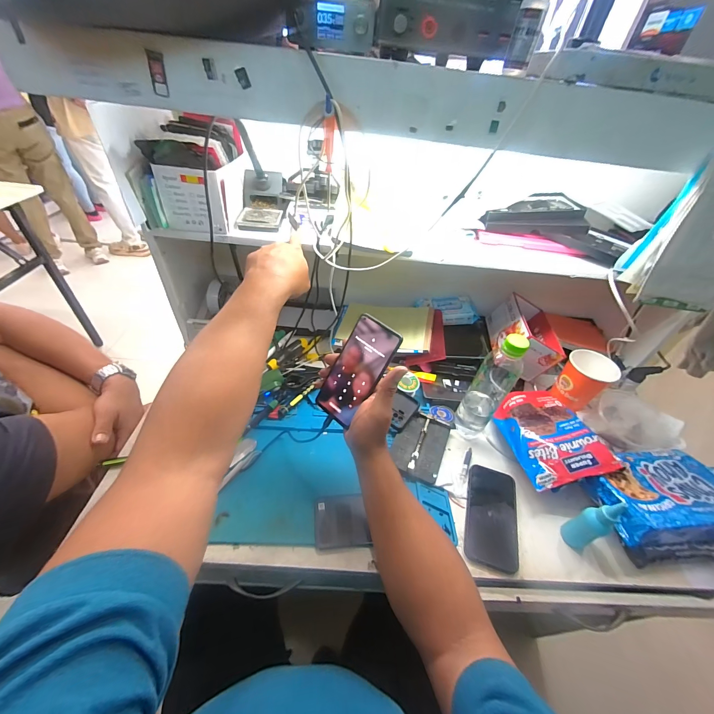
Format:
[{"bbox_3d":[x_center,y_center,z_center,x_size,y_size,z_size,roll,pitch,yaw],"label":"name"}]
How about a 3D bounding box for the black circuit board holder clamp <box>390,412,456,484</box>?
[{"bbox_3d":[0.117,0.157,0.562,0.088,0.020,0.132,21,45,14],"label":"black circuit board holder clamp"}]

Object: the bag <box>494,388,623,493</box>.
[{"bbox_3d":[0.347,0.142,0.571,0.140,0.055,0.194,-17,41,8],"label":"bag"}]

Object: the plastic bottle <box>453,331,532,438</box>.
[{"bbox_3d":[0.228,0.051,0.530,0.061,0.227,0.054,31,48,23],"label":"plastic bottle"}]

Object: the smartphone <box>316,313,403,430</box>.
[{"bbox_3d":[-0.001,0.022,0.438,0.073,0.157,0.004,33,15,23],"label":"smartphone"}]

